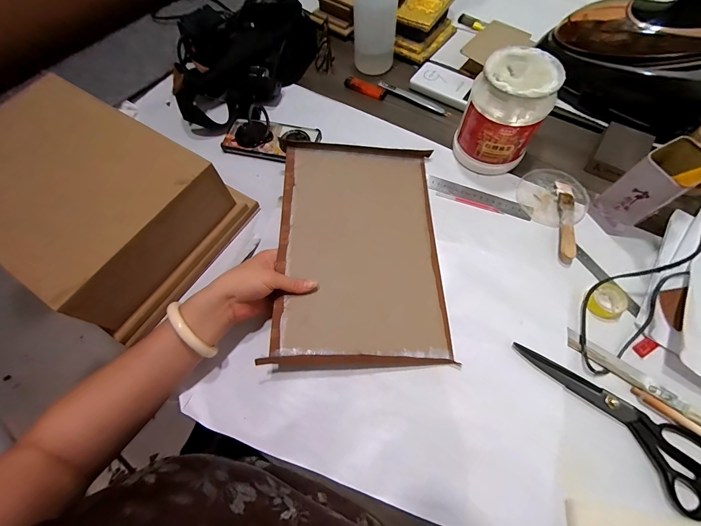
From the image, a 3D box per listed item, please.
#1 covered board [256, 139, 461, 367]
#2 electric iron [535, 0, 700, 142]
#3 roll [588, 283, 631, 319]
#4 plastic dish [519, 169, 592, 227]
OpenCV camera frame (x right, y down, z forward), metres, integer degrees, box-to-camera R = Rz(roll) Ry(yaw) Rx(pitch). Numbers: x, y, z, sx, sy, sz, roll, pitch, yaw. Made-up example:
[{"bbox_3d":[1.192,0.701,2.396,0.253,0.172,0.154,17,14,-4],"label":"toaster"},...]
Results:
[{"bbox_3d":[0.017,-0.033,0.447,0.225,0.020,0.340,4,68,-9],"label":"covered board"},{"bbox_3d":[0.447,-0.333,0.485,0.127,0.190,0.287,-37,70,-13],"label":"electric iron"},{"bbox_3d":[0.336,0.051,0.409,0.048,0.016,0.041,-17,67,-5],"label":"roll"},{"bbox_3d":[0.316,-0.103,0.489,0.101,0.012,0.097,-1,66,2],"label":"plastic dish"}]

